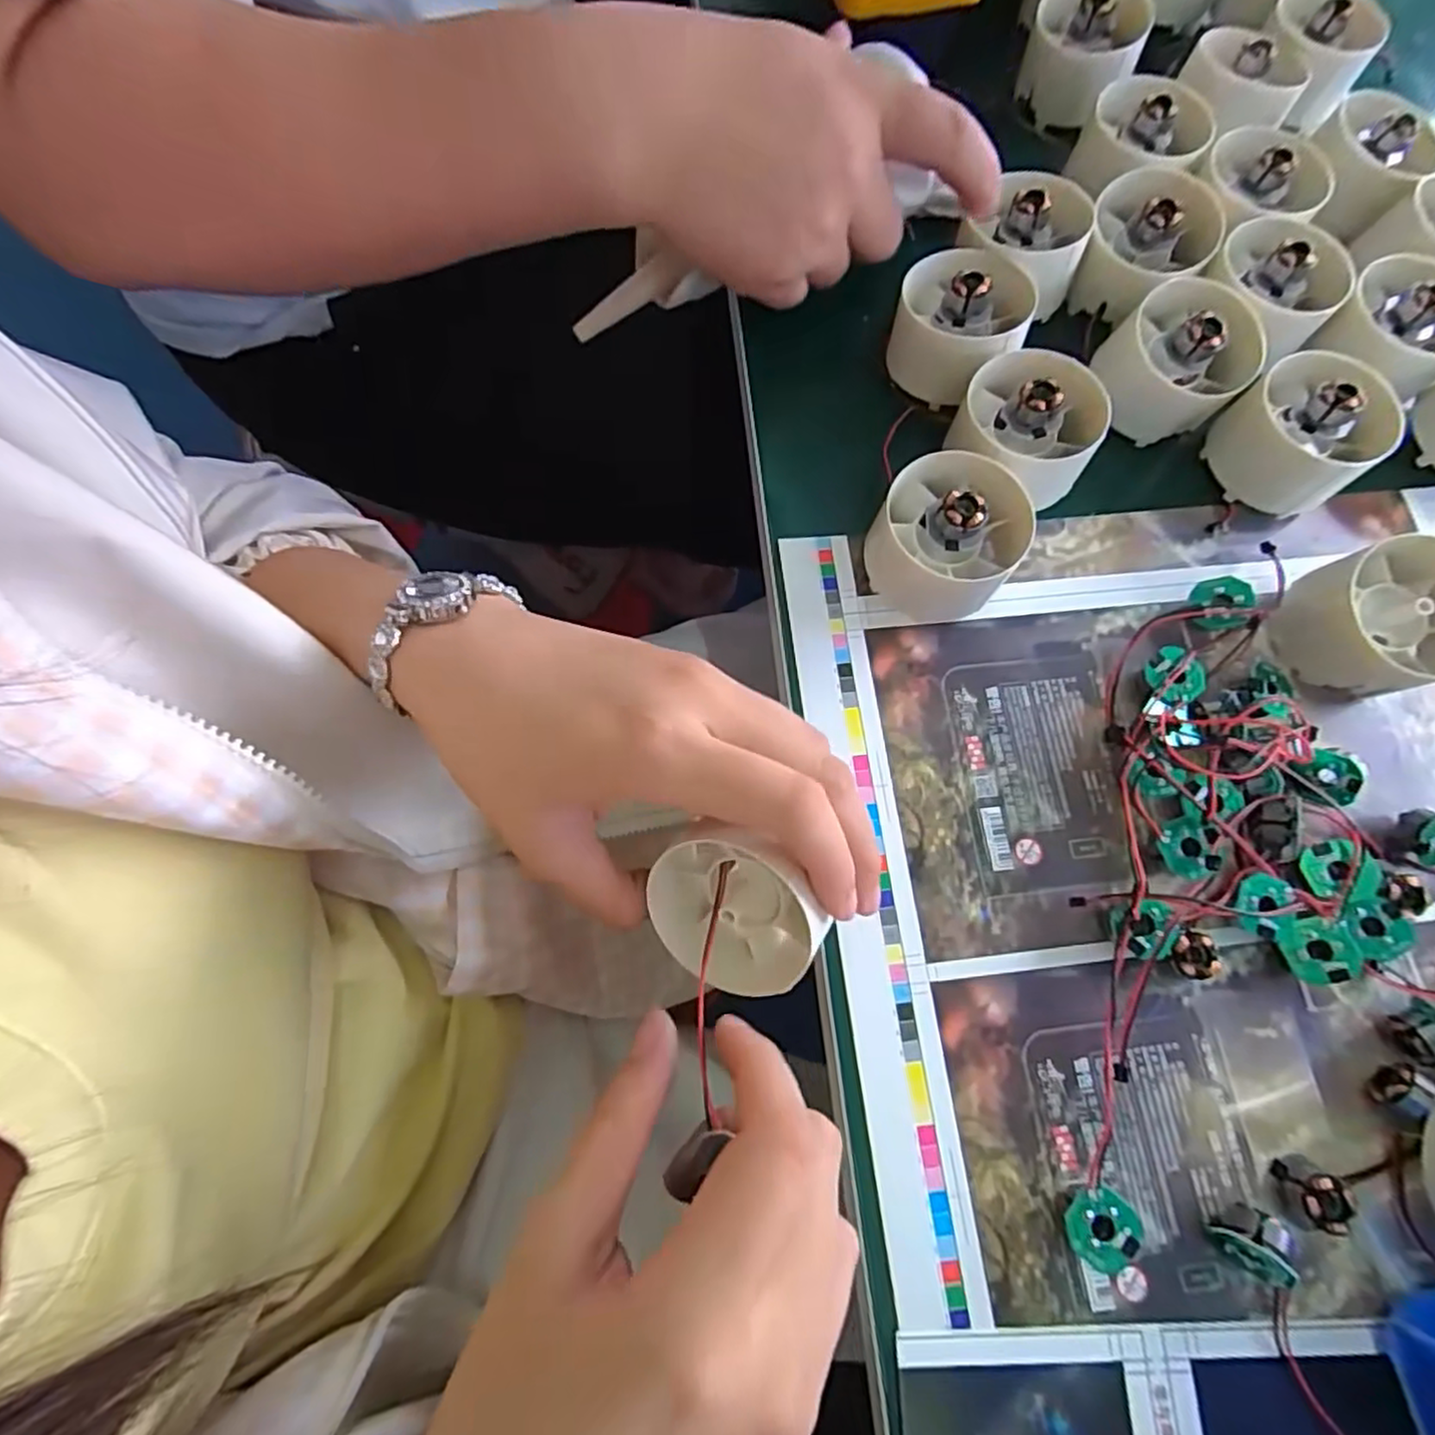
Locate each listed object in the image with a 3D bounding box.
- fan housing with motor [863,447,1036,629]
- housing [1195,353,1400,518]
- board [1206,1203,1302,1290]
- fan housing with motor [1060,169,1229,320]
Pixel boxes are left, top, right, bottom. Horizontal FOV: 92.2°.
[{"bbox_3d":[0.084,-0.066,0.254,0.051,0.040,0.050,1,73,-3],"label":"fan housing with motor"},{"bbox_3d":[0.228,-0.111,0.270,0.045,0.044,0.049,1,73,-3],"label":"housing"},{"bbox_3d":[0.157,0.152,0.201,0.019,0.019,0.015,35,74,8],"label":"board"},{"bbox_3d":[0.183,-0.202,0.296,0.051,0.034,0.054,24,73,5],"label":"fan housing with motor"}]

